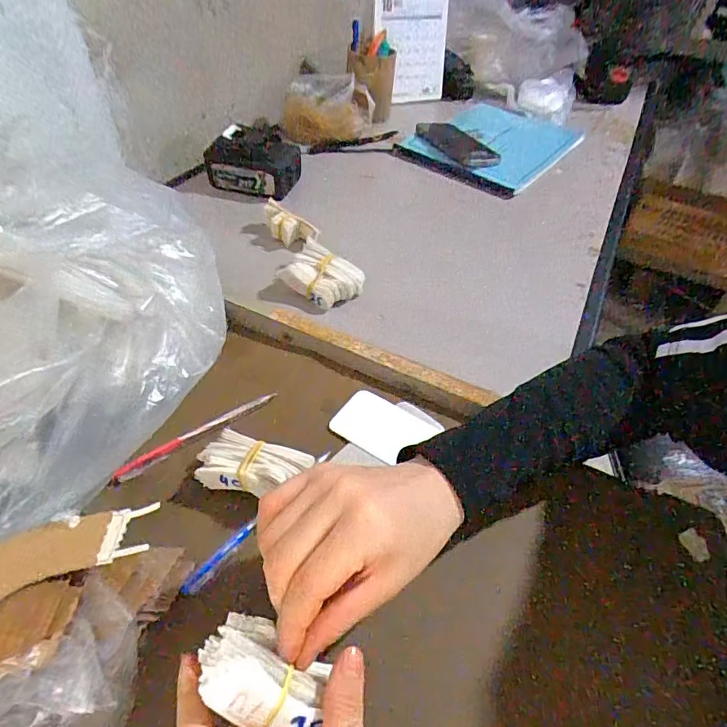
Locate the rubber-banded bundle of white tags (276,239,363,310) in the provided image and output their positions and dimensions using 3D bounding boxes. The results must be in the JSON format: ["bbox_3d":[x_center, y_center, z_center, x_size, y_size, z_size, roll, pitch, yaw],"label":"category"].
[{"bbox_3d":[-0.042,-0.091,0.502,0.072,0.030,0.058,21,49,16],"label":"rubber-banded bundle of white tags"}]

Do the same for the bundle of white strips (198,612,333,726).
[{"bbox_3d":[-0.048,0.149,0.230,0.064,0.025,0.040,21,49,16],"label":"bundle of white strips"}]

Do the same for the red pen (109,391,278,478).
[{"bbox_3d":[-0.132,0.056,0.392,0.135,0.006,0.008,-27,54,-25],"label":"red pen"}]

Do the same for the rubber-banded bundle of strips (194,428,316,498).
[{"bbox_3d":[-0.083,0.075,0.353,0.080,0.028,0.043,18,49,13],"label":"rubber-banded bundle of strips"}]

